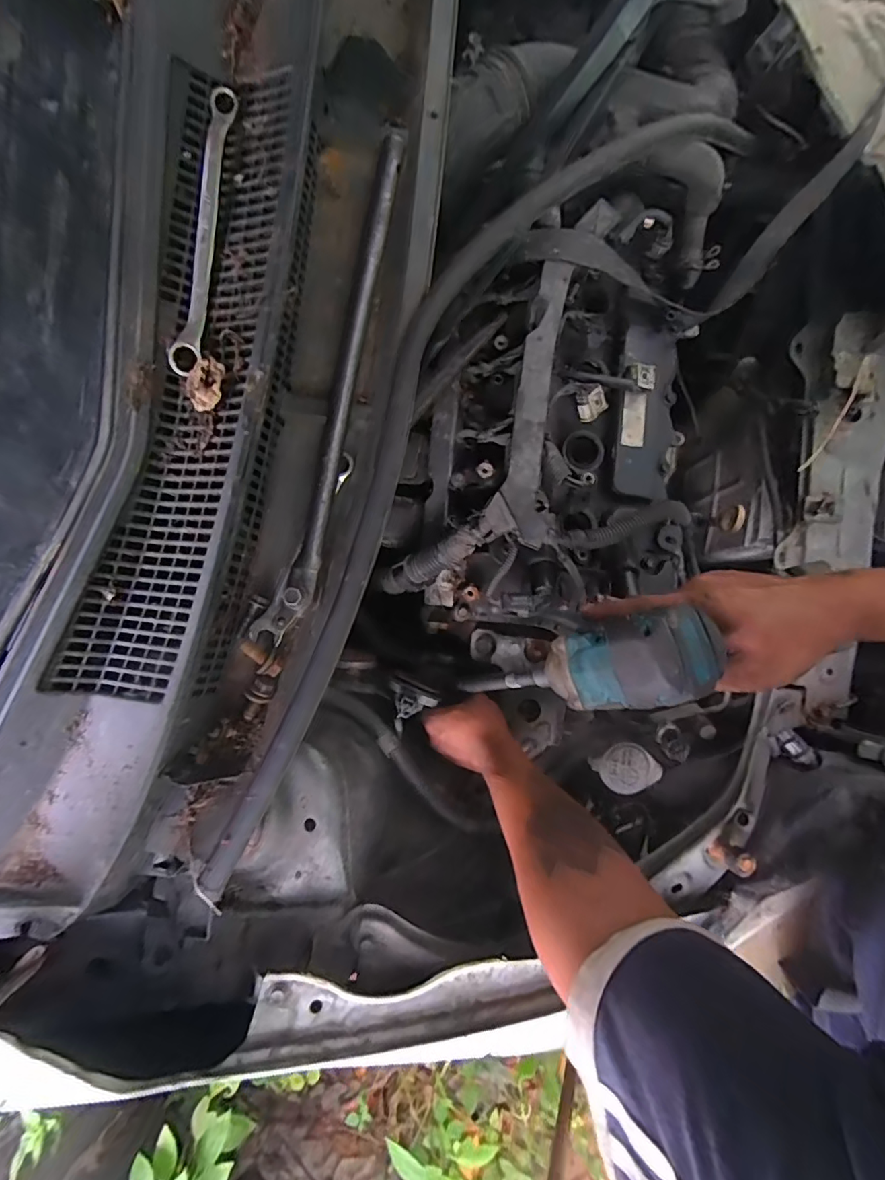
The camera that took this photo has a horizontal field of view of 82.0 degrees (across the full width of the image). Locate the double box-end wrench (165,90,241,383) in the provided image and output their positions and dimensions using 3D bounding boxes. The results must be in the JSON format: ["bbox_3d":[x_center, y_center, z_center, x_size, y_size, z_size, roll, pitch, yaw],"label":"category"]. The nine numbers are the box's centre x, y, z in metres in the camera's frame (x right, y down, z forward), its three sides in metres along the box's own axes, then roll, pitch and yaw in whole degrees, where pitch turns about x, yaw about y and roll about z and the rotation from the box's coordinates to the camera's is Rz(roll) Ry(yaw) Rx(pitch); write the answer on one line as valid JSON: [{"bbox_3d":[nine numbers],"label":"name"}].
[{"bbox_3d":[-0.160,-0.240,0.344,0.019,0.013,0.190,9,92,3],"label":"double box-end wrench"}]

